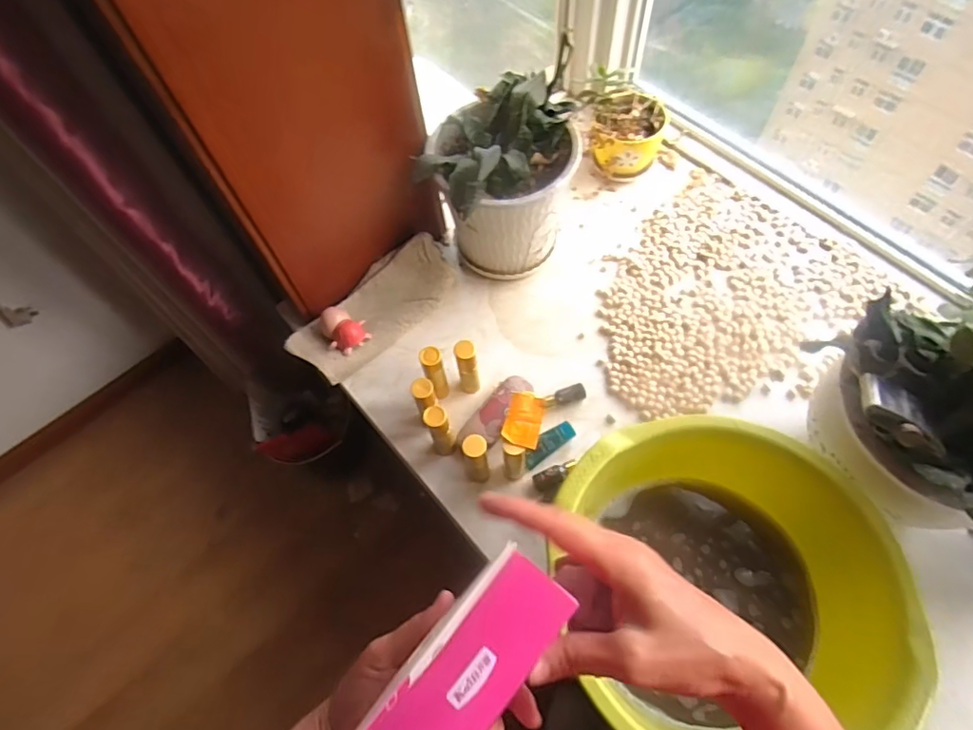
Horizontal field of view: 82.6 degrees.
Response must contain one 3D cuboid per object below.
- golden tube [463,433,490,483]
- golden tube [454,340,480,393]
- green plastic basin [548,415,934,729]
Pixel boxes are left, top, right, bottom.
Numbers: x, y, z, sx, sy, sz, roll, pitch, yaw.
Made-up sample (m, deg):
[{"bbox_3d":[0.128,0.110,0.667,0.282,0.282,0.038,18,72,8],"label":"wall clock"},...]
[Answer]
[{"bbox_3d":[-0.014,0.138,0.796,0.034,0.117,0.036,-1,63,2],"label":"golden tube"},{"bbox_3d":[-0.029,0.005,0.867,0.030,0.127,0.028,-3,63,2],"label":"golden tube"},{"bbox_3d":[0.280,0.261,0.678,0.345,0.181,0.365,-1,63,2],"label":"green plastic basin"}]

